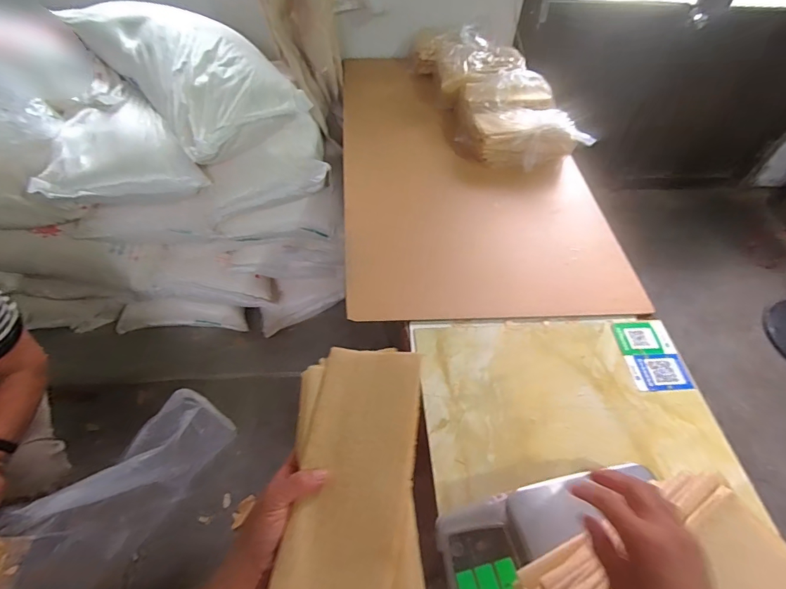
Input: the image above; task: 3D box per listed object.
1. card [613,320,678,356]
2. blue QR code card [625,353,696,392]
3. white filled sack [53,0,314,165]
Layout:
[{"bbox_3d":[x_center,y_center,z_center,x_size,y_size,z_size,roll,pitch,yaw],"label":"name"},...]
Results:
[{"bbox_3d":[0.555,0.094,0.924,0.121,0.009,0.084,-1,54,-4],"label":"card"},{"bbox_3d":[0.555,0.161,0.873,0.121,0.005,0.085,-1,50,-4],"label":"blue QR code card"},{"bbox_3d":[-0.624,-0.700,1.286,0.683,0.211,0.409,33,58,20],"label":"white filled sack"}]

